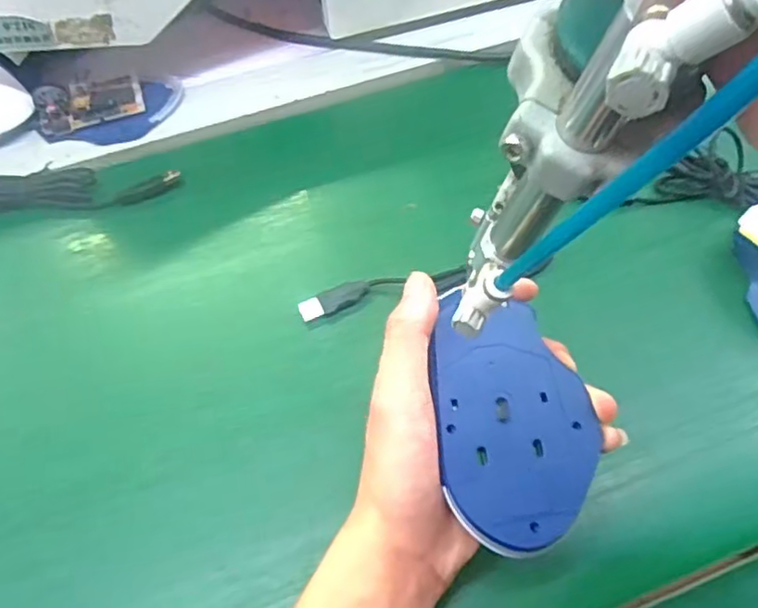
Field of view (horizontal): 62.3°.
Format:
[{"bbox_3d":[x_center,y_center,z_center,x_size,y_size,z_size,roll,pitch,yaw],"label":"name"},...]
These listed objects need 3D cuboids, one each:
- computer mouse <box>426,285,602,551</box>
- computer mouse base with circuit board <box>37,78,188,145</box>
[{"bbox_3d":[0.059,0.053,0.292,0.068,0.031,0.111,-5,74,-11],"label":"computer mouse"},{"bbox_3d":[-0.214,-0.157,0.495,0.107,0.016,0.061,-10,60,-5],"label":"computer mouse base with circuit board"}]

